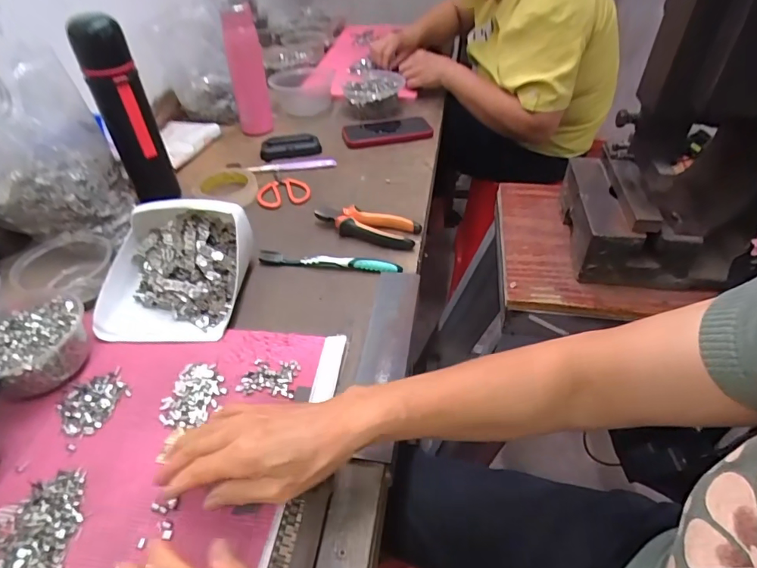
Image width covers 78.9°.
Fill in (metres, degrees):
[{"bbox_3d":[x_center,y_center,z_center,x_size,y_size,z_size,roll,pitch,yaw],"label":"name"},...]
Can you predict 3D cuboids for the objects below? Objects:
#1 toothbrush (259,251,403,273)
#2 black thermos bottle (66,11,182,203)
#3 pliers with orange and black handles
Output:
[{"bbox_3d":[-0.064,-0.029,0.594,0.184,0.016,0.010,4,43,5],"label":"toothbrush"},{"bbox_3d":[-0.351,-0.234,0.649,0.065,0.242,0.058,-20,46,-20],"label":"black thermos bottle"},{"bbox_3d":[-0.018,-0.082,0.646,0.148,0.031,0.052,12,44,13],"label":"pliers with orange and black handles"}]

